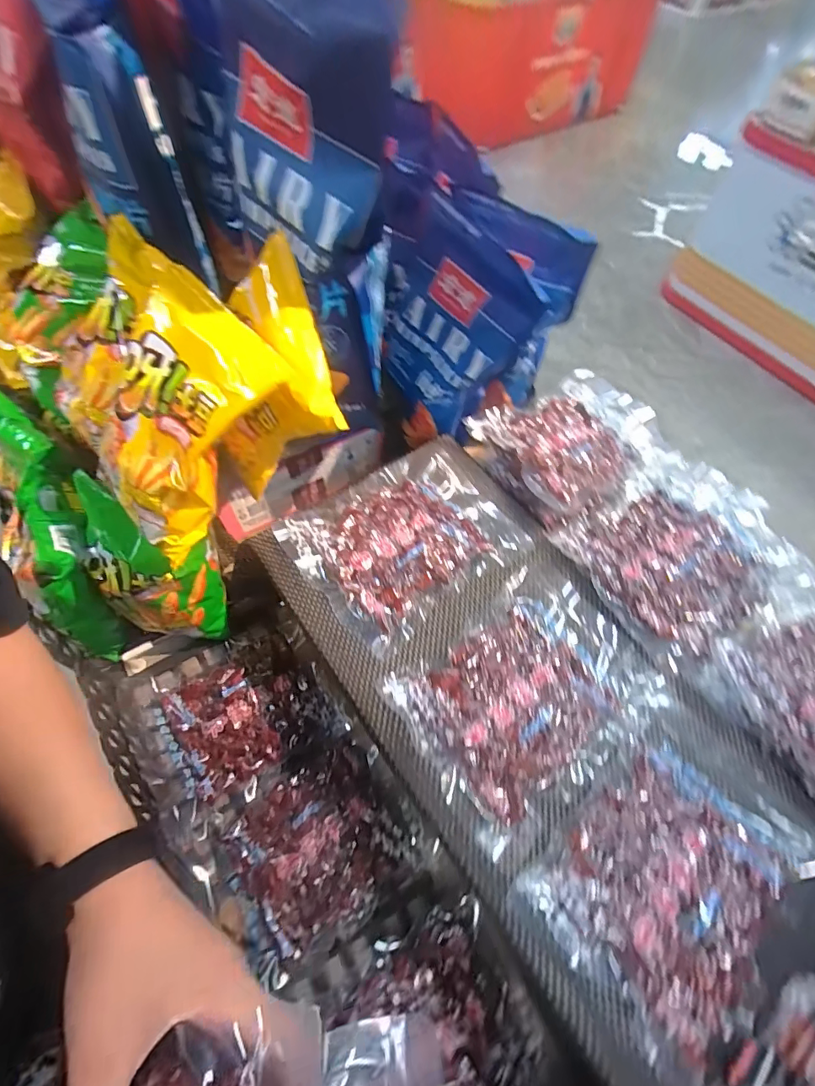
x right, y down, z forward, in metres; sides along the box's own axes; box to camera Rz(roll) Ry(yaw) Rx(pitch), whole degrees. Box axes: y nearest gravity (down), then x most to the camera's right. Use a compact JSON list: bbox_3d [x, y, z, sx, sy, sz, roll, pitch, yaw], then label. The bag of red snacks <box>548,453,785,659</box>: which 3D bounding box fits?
[{"bbox_3d":[0.310,0.006,0.546,0.213,0.058,0.214,-24,63,-17],"label":"bag of red snacks"}]

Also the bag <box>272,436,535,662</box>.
[{"bbox_3d":[0.014,-0.015,0.557,0.272,0.035,0.202,-36,67,-23],"label":"bag"}]

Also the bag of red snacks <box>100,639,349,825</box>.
[{"bbox_3d":[-0.218,0.204,0.582,0.242,0.035,0.188,-20,62,-16],"label":"bag of red snacks"}]

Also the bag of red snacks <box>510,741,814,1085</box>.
[{"bbox_3d":[0.221,0.275,0.391,0.212,0.027,0.156,-36,67,-22],"label":"bag of red snacks"}]

